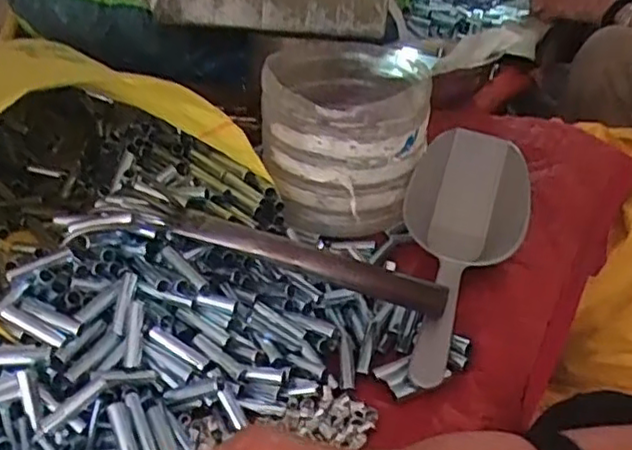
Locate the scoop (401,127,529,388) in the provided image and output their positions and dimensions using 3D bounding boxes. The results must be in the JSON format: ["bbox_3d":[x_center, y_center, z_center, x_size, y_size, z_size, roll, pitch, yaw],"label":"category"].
[{"bbox_3d":[0.124,0.011,0.584,0.099,0.077,0.287,11,37,23],"label":"scoop"}]

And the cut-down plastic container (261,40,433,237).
[{"bbox_3d":[0.033,-0.089,0.652,0.151,0.138,0.163,-1,33,6],"label":"cut-down plastic container"}]

